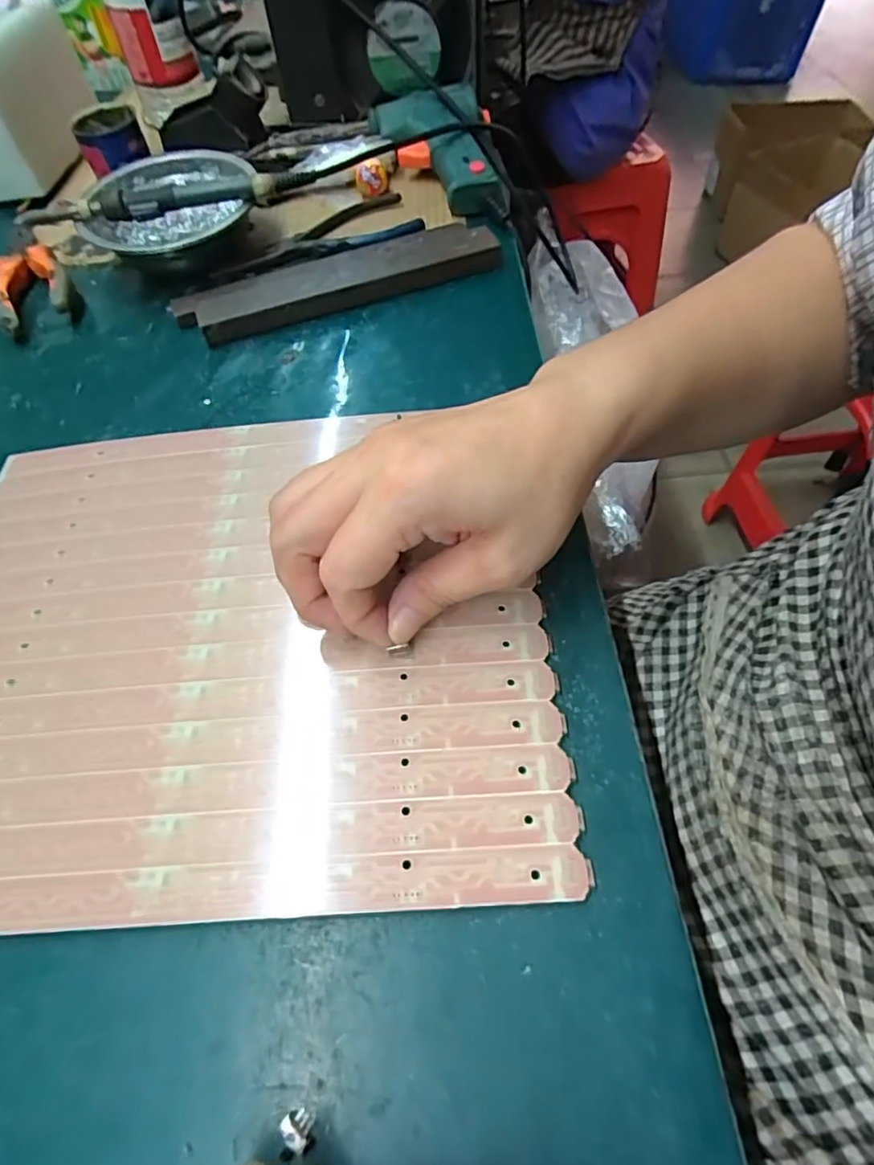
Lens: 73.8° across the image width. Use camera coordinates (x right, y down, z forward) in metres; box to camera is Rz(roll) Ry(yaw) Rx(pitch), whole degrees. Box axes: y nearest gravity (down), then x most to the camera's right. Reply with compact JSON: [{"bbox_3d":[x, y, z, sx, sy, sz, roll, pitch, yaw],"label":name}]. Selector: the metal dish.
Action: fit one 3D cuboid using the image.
[{"bbox_3d":[-0.187,-0.261,0.424,0.122,0.045,0.118,-2,57,3],"label":"metal dish"}]

